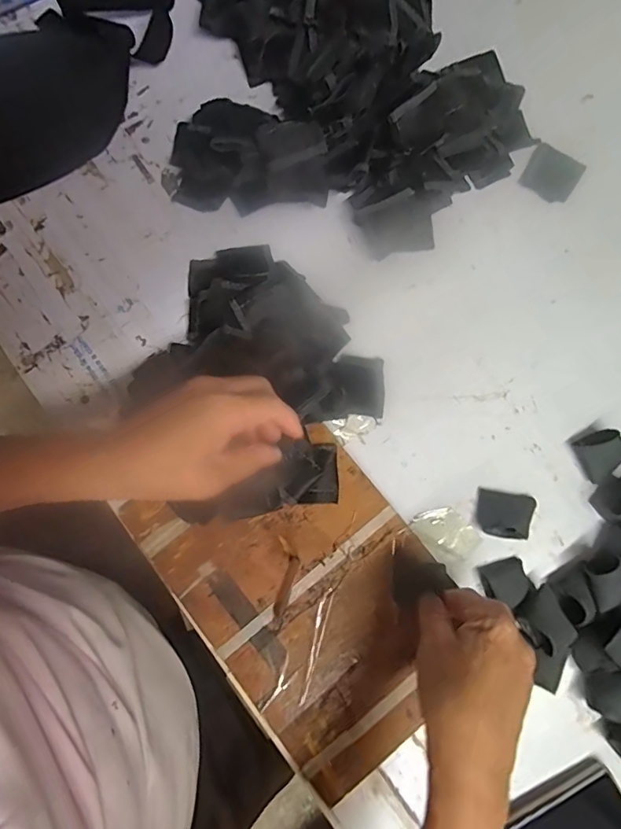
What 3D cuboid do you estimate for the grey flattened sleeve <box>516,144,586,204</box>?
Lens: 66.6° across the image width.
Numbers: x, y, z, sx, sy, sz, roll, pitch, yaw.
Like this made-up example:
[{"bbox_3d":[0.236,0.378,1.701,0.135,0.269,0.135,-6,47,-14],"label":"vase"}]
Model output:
[{"bbox_3d":[0.232,-0.230,0.454,0.048,0.006,0.053,31,80,5],"label":"grey flattened sleeve"}]

